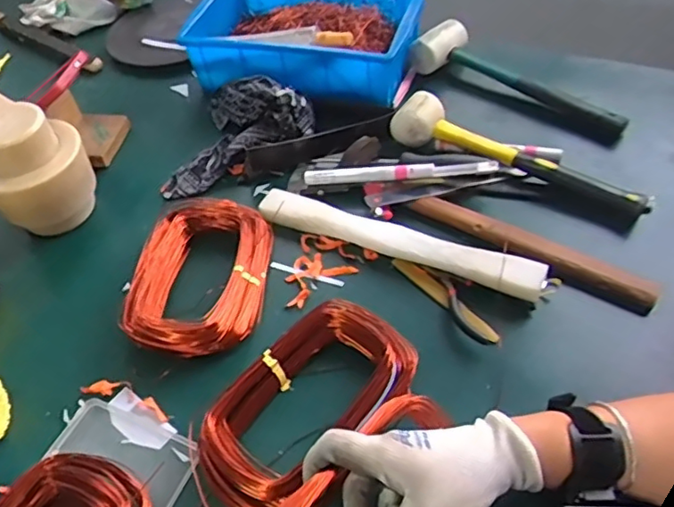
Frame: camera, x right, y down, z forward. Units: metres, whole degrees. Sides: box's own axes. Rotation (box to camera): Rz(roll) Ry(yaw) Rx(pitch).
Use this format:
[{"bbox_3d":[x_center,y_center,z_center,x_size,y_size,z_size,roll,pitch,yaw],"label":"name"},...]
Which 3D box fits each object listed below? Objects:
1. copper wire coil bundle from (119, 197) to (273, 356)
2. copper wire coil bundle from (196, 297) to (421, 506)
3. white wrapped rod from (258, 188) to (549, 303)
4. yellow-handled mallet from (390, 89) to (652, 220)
[{"bbox_3d":[-0.134,0.019,0.583,0.122,0.048,0.173,0,50,6],"label":"copper wire coil bundle"},{"bbox_3d":[-0.026,0.120,0.491,0.105,0.044,0.192,33,60,29],"label":"copper wire coil bundle"},{"bbox_3d":[0.057,-0.011,0.596,0.290,0.034,0.030,17,54,19],"label":"white wrapped rod"},{"bbox_3d":[0.196,-0.107,0.657,0.287,0.051,0.061,27,57,26],"label":"yellow-handled mallet"}]

